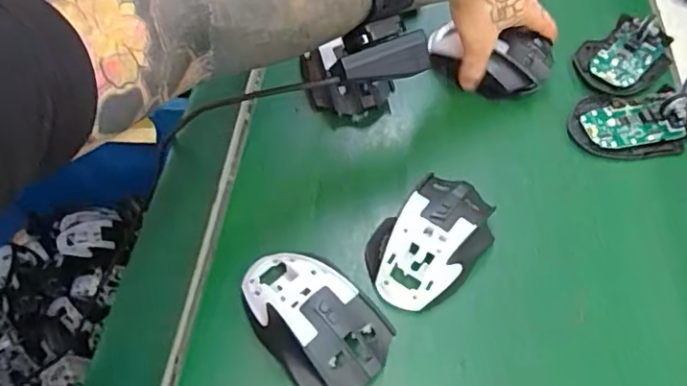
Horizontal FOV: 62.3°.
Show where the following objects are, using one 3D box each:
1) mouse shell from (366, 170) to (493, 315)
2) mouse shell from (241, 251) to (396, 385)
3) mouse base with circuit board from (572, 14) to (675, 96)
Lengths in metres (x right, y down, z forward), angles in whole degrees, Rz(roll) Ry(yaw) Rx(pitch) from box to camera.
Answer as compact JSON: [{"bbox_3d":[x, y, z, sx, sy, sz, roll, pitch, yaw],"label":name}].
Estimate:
[{"bbox_3d":[0.067,0.035,0.431,0.073,0.040,0.116,36,61,20],"label":"mouse shell"},{"bbox_3d":[-0.022,0.082,0.388,0.069,0.030,0.115,-35,59,-23],"label":"mouse shell"},{"bbox_3d":[0.280,-0.138,0.558,0.107,0.021,0.072,-30,57,-21],"label":"mouse base with circuit board"}]

